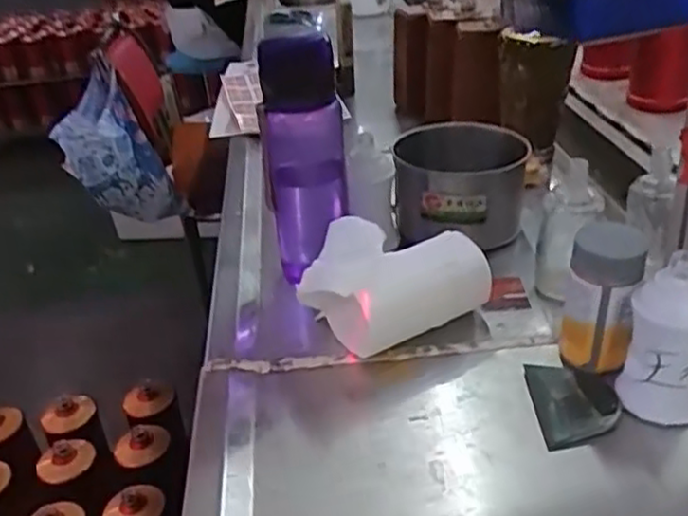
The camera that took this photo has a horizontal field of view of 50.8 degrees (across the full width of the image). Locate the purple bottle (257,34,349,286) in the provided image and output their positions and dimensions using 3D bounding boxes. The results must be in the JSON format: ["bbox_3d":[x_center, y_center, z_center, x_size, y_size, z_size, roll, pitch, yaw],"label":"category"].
[{"bbox_3d":[-0.036,-0.079,0.668,0.075,0.230,0.084,-7,29,1],"label":"purple bottle"}]

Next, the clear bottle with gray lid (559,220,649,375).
[{"bbox_3d":[0.192,0.029,0.541,0.056,0.100,0.043,6,32,23],"label":"clear bottle with gray lid"}]

